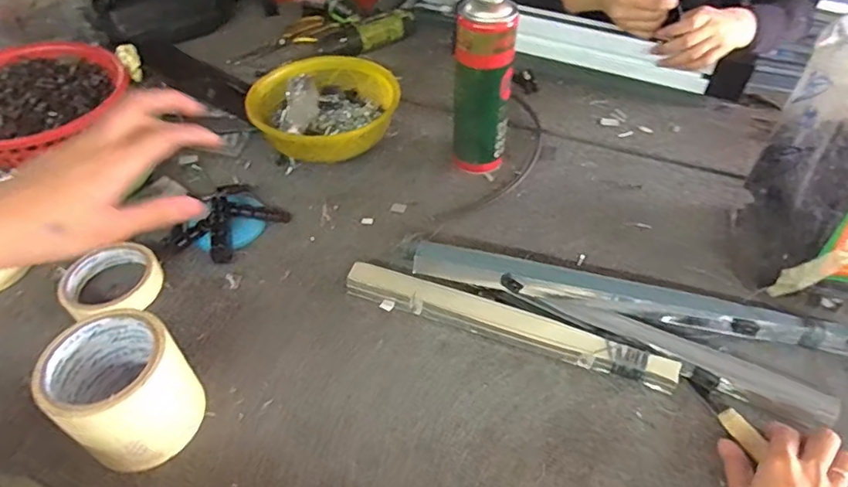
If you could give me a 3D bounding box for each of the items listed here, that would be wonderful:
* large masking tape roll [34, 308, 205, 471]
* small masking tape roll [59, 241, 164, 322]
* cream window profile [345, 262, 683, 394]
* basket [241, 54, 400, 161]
[{"bbox_3d":[-0.234,0.118,0.432,0.086,0.101,0.090,-1,46,1],"label":"large masking tape roll"},{"bbox_3d":[-0.318,0.038,0.558,0.083,0.030,0.091,-1,46,1],"label":"small masking tape roll"},{"bbox_3d":[0.073,0.076,0.517,0.314,0.027,0.025,16,49,15],"label":"cream window profile"},{"bbox_3d":[-0.131,-0.174,0.737,0.191,0.068,0.190,-16,48,-14],"label":"basket"}]

